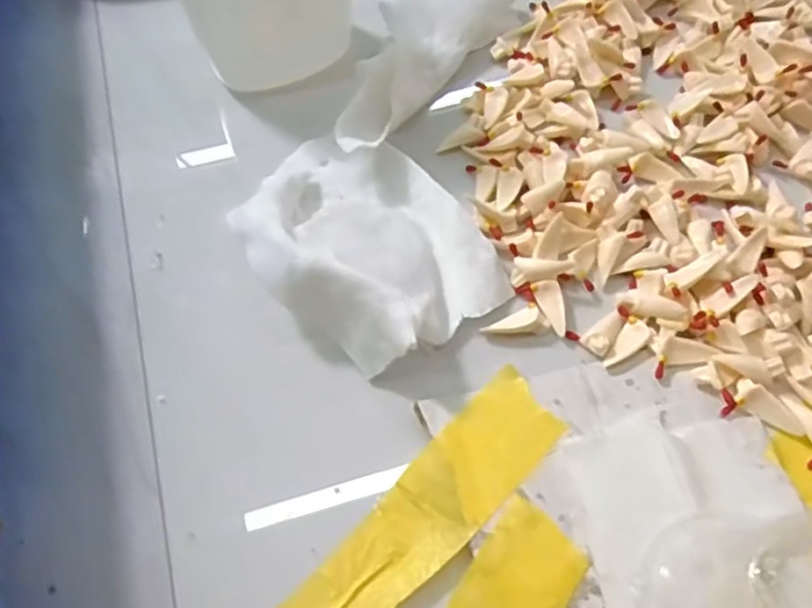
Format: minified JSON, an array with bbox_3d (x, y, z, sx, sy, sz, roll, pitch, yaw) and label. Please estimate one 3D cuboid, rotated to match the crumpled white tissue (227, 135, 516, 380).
[{"bbox_3d":[-0.012,-0.018,0.167,0.050,0.021,0.068,-35,69,-16],"label":"crumpled white tissue"}]

